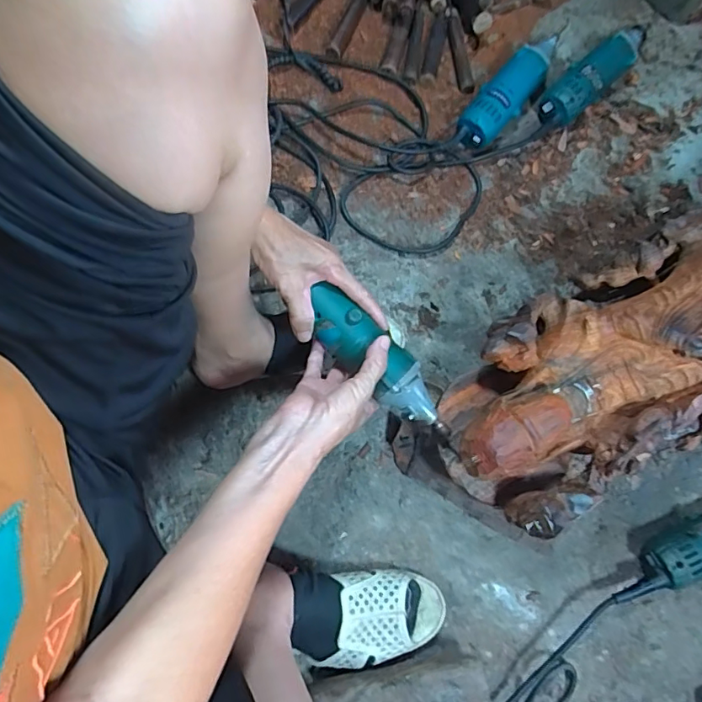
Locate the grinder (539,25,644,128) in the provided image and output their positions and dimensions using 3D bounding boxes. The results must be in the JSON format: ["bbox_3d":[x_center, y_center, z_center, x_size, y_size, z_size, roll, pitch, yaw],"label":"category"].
[{"bbox_3d":[0.337,-0.380,0.705,0.203,0.057,0.054,-41,80,-8],"label":"grinder"}]

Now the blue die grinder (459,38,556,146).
[{"bbox_3d":[0.210,-0.348,0.688,0.056,0.055,0.188,34,80,8],"label":"blue die grinder"}]

